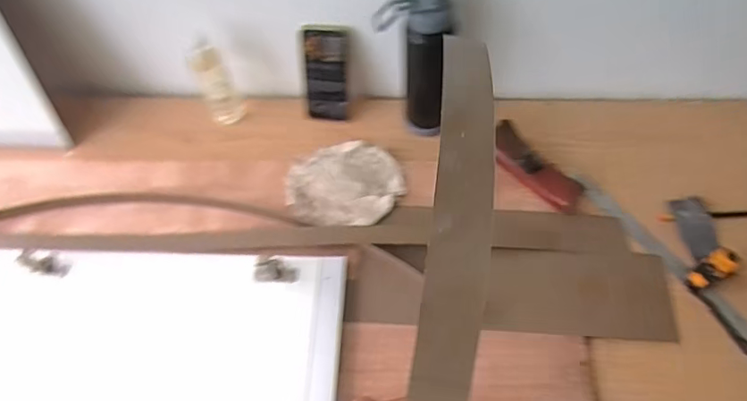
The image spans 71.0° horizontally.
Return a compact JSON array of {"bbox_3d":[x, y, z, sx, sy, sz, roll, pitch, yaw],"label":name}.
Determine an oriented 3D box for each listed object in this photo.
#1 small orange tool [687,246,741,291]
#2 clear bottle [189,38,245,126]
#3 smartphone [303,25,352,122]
[{"bbox_3d":[0.474,0.096,0.732,0.057,0.054,0.040,-33,63,-15],"label":"small orange tool"},{"bbox_3d":[-0.267,-0.200,0.895,0.057,0.164,0.046,-20,60,-8],"label":"clear bottle"},{"bbox_3d":[-0.078,-0.214,0.897,0.075,0.168,0.017,7,40,6],"label":"smartphone"}]

